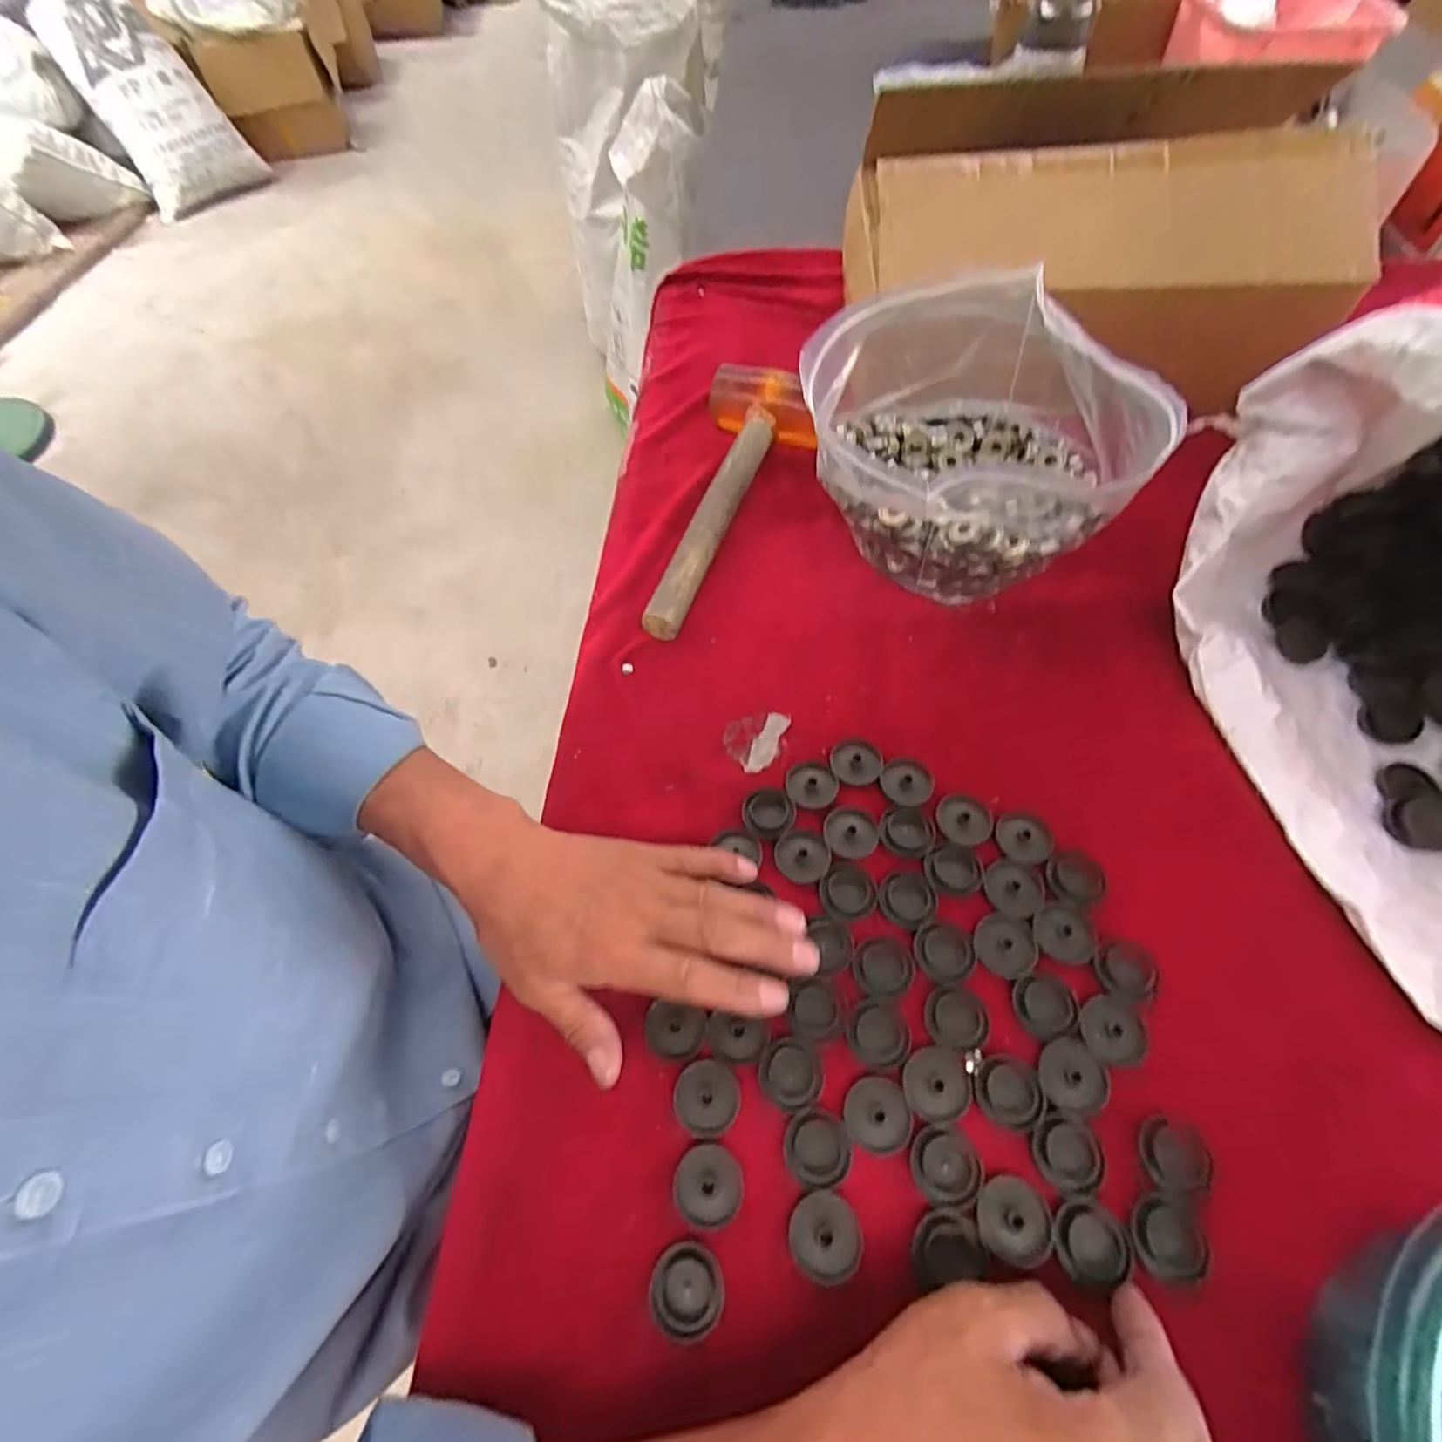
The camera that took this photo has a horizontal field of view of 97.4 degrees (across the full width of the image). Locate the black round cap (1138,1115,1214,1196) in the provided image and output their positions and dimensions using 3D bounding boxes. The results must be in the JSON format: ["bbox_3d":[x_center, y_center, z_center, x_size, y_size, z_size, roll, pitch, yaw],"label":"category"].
[{"bbox_3d":[0.217,0.207,0.303,0.030,0.004,0.029,-1,60,3],"label":"black round cap"}]

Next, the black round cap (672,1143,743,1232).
[{"bbox_3d":[-0.006,0.225,0.306,0.033,0.004,0.033,-1,60,2],"label":"black round cap"}]

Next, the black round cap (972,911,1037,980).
[{"bbox_3d":[0.159,0.125,0.353,0.033,0.004,0.034,-1,60,2],"label":"black round cap"}]

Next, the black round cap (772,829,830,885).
[{"bbox_3d":[0.049,0.081,0.383,0.033,0.004,0.032,-8,60,-1],"label":"black round cap"}]

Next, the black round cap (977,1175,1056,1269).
[{"bbox_3d":[0.136,0.230,0.291,0.033,0.004,0.032,-1,60,2],"label":"black round cap"}]

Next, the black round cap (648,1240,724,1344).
[{"bbox_3d":[-0.016,0.258,0.286,0.032,0.004,0.033,-1,60,2],"label":"black round cap"}]

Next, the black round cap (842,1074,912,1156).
[{"bbox_3d":[0.078,0.196,0.314,0.032,0.004,0.033,-1,60,2],"label":"black round cap"}]

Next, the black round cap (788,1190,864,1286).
[{"bbox_3d":[0.048,0.239,0.293,0.033,0.004,0.034,-1,60,2],"label":"black round cap"}]

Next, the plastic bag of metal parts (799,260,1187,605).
[{"bbox_3d":[0.159,-0.192,0.436,0.204,0.187,0.137,0,60,3],"label":"plastic bag of metal parts"}]

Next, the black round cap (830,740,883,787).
[{"bbox_3d":[0.089,0.027,0.415,0.032,0.004,0.031,-1,60,2],"label":"black round cap"}]

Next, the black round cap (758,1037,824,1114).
[{"bbox_3d":[0.036,0.182,0.326,0.031,0.004,0.033,-1,60,2],"label":"black round cap"}]

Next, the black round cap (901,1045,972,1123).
[{"bbox_3d":[0.109,0.183,0.320,0.033,0.004,0.032,-1,60,2],"label":"black round cap"}]

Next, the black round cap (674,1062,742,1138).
[{"bbox_3d":[-0.007,0.192,0.323,0.033,0.004,0.033,-1,60,2],"label":"black round cap"}]

